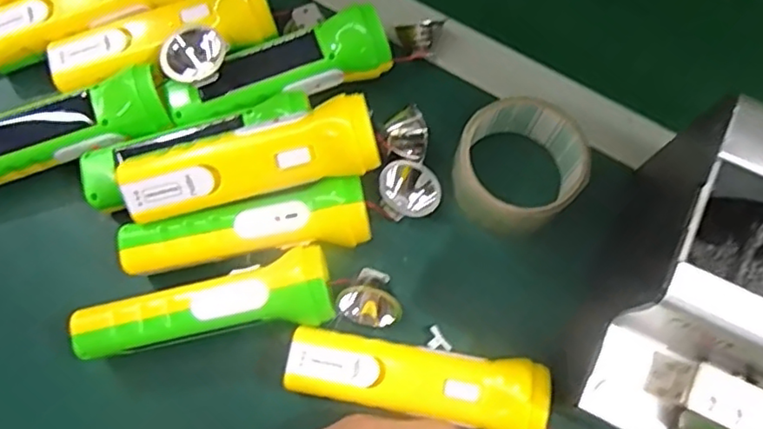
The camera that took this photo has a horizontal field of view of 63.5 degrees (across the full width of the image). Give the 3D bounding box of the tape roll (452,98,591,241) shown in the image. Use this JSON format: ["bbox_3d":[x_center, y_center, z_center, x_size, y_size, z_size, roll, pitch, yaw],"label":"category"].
[{"bbox_3d":[0.095,-0.031,0.433,0.083,0.055,0.087,0,72,-1],"label":"tape roll"}]

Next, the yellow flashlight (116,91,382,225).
[{"bbox_3d":[-0.085,-0.034,0.397,0.160,0.049,0.043,-14,73,-5],"label":"yellow flashlight"}]

